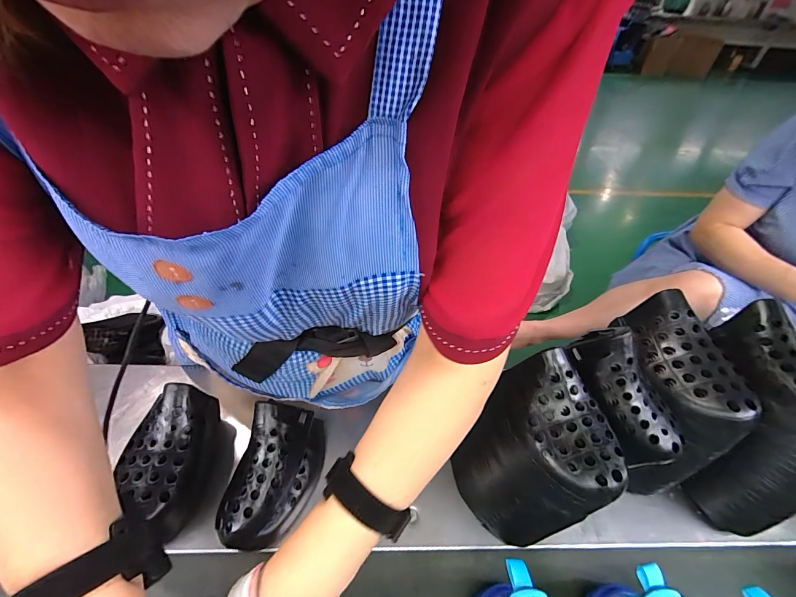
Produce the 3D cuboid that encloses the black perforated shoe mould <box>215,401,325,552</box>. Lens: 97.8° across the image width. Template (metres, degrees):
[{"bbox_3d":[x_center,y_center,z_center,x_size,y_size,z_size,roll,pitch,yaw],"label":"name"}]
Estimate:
[{"bbox_3d":[-0.144,0.193,0.397,0.086,0.083,0.150,19,47,15],"label":"black perforated shoe mould"}]

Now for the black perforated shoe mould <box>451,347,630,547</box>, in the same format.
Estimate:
[{"bbox_3d":[0.134,0.164,0.355,0.092,0.188,0.126,-20,49,-22],"label":"black perforated shoe mould"}]

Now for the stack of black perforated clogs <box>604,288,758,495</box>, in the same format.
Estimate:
[{"bbox_3d":[0.307,0.113,0.415,0.078,0.174,0.159,6,45,3],"label":"stack of black perforated clogs"}]

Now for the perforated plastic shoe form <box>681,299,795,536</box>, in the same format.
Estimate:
[{"bbox_3d":[0.383,0.137,0.397,0.067,0.197,0.181,3,45,-1],"label":"perforated plastic shoe form"}]

